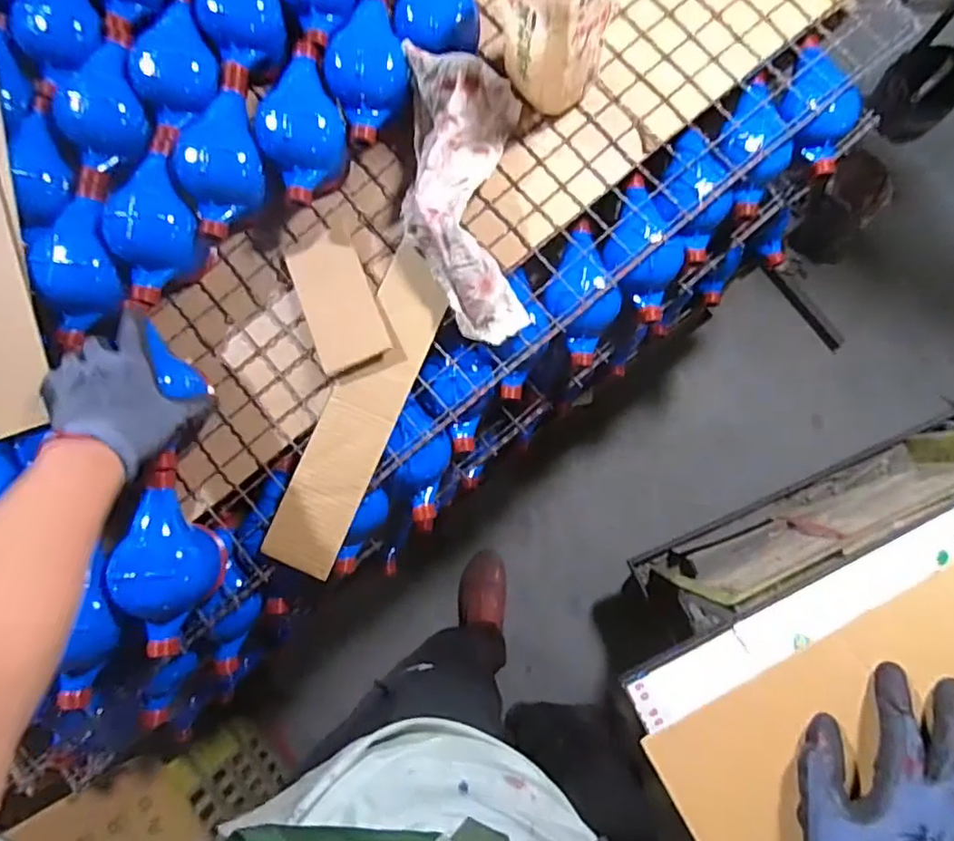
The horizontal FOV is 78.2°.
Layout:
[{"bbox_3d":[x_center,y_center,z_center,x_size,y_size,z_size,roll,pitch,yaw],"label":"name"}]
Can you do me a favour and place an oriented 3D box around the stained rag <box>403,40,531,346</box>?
[{"bbox_3d":[-0.014,-0.216,0.575,0.119,0.071,0.264,-2,83,4],"label":"stained rag"}]

